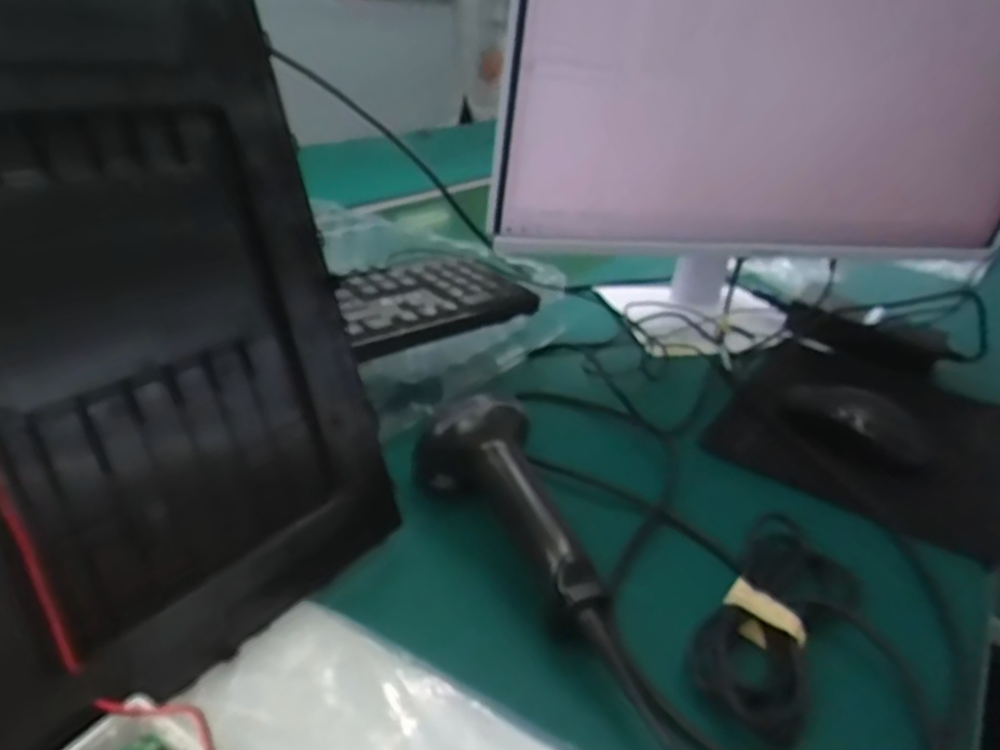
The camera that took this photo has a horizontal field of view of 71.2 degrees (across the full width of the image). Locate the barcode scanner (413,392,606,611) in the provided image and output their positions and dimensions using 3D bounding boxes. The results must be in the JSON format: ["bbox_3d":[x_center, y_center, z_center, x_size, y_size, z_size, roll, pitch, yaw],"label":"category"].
[{"bbox_3d":[0.016,0.070,0.411,0.062,0.060,0.158,-15,33,-34],"label":"barcode scanner"}]

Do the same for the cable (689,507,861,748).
[{"bbox_3d":[0.148,0.126,0.374,0.062,0.019,0.150,22,32,29],"label":"cable"}]

